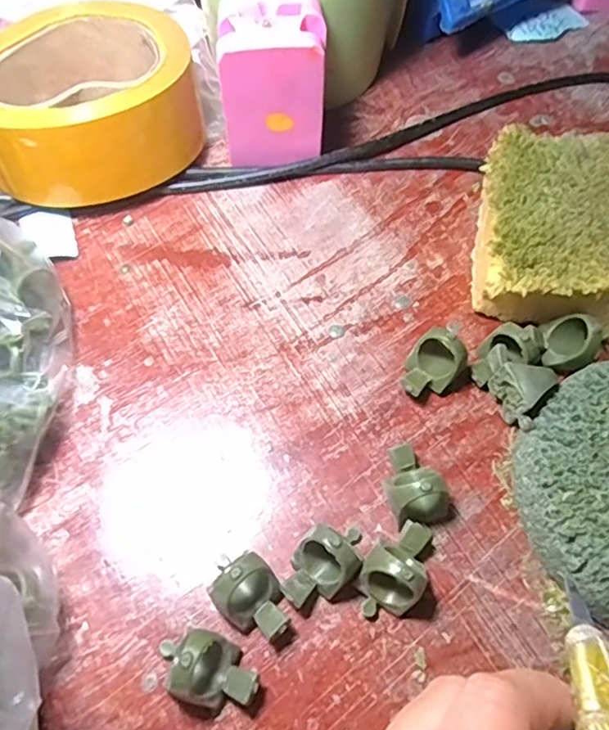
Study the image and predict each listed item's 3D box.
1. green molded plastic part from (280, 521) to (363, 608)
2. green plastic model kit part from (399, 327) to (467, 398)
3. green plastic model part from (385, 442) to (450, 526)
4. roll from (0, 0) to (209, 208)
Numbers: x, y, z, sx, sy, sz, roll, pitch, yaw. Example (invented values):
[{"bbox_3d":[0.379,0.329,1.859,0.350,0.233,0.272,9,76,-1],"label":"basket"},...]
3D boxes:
[{"bbox_3d":[0.007,0.068,0.210,0.033,0.025,0.020,-34,68,-18],"label":"green molded plastic part"},{"bbox_3d":[0.052,0.002,0.246,0.021,0.025,0.023,1,62,-1],"label":"green plastic model kit part"},{"bbox_3d":[0.039,0.045,0.223,0.022,0.025,0.029,-36,69,-19],"label":"green plastic model part"},{"bbox_3d":[-0.107,-0.126,0.297,0.103,0.051,0.103,1,62,-1],"label":"roll"}]

